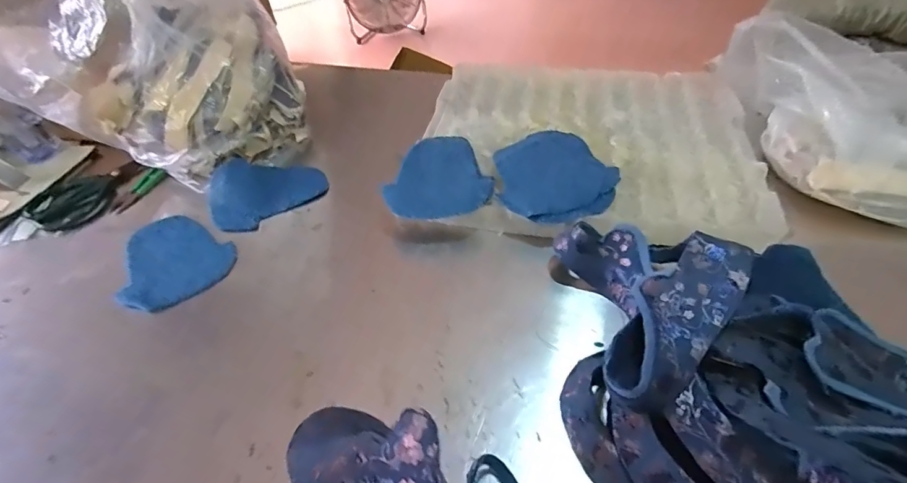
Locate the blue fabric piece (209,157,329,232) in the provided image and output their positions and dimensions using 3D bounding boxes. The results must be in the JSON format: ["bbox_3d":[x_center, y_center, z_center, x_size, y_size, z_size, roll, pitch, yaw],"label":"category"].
[{"bbox_3d":[-0.255,-0.076,0.626,0.148,0.027,0.120,-24,48,-17],"label":"blue fabric piece"}]

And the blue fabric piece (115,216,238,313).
[{"bbox_3d":[-0.348,0.025,0.555,0.154,0.011,0.118,21,55,21],"label":"blue fabric piece"}]

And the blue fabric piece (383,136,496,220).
[{"bbox_3d":[-0.009,-0.083,0.575,0.124,0.016,0.147,17,52,16],"label":"blue fabric piece"}]

